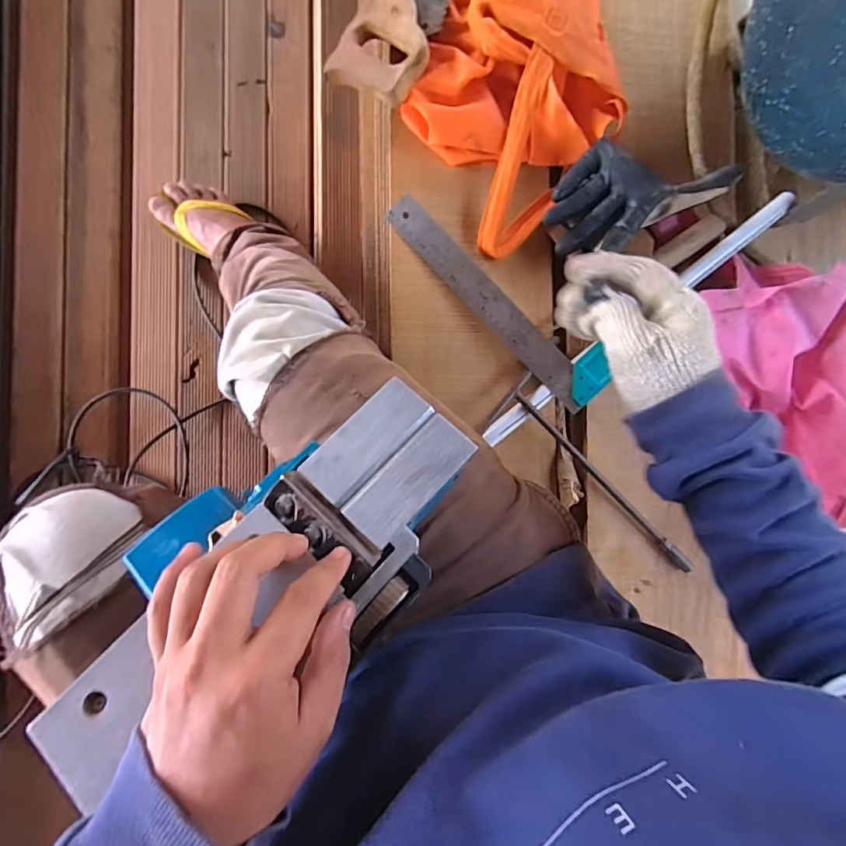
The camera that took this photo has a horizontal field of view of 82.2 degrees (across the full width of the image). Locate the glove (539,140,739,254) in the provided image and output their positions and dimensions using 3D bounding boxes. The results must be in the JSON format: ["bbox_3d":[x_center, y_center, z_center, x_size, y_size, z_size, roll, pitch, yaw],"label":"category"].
[{"bbox_3d":[0.219,-0.250,0.519,0.175,0.032,0.106,-31,88,12],"label":"glove"}]

